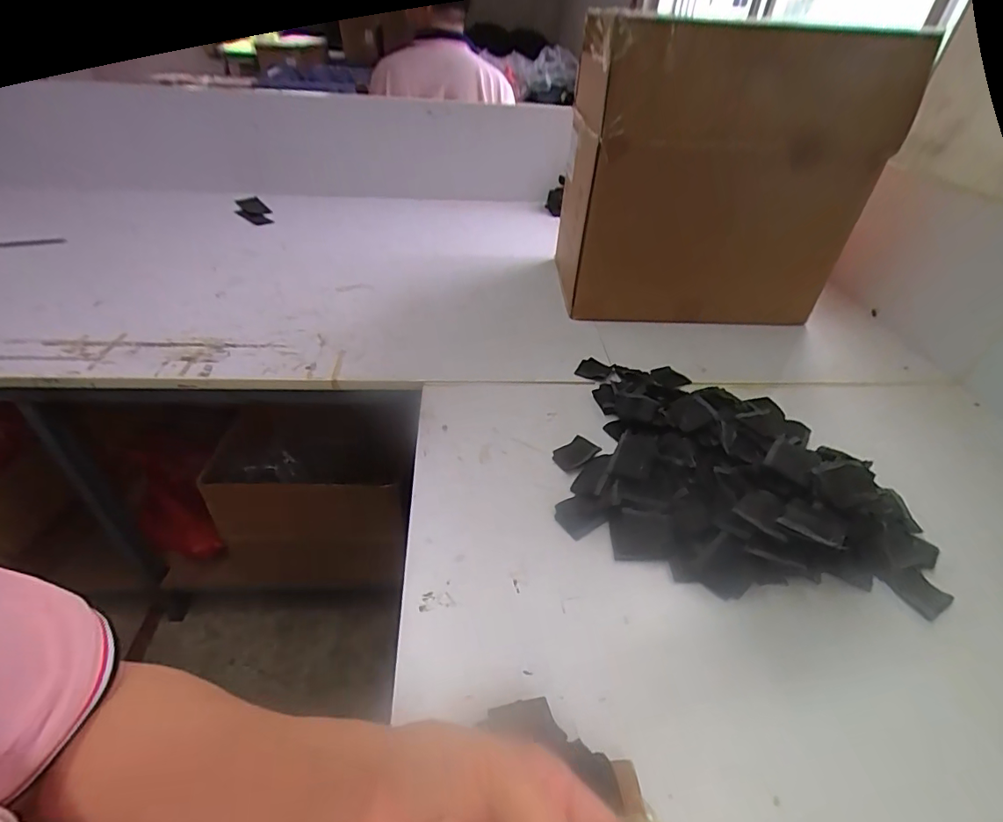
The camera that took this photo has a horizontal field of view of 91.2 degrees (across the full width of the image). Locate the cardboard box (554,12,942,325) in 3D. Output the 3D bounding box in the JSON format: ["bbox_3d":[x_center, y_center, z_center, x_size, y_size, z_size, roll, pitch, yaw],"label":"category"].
[{"bbox_3d":[0.360,-0.408,0.879,0.456,0.440,0.238,3,39,-1],"label":"cardboard box"}]

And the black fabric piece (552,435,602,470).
[{"bbox_3d":[0.095,0.052,0.637,0.056,0.018,0.046,-21,45,-27],"label":"black fabric piece"}]

